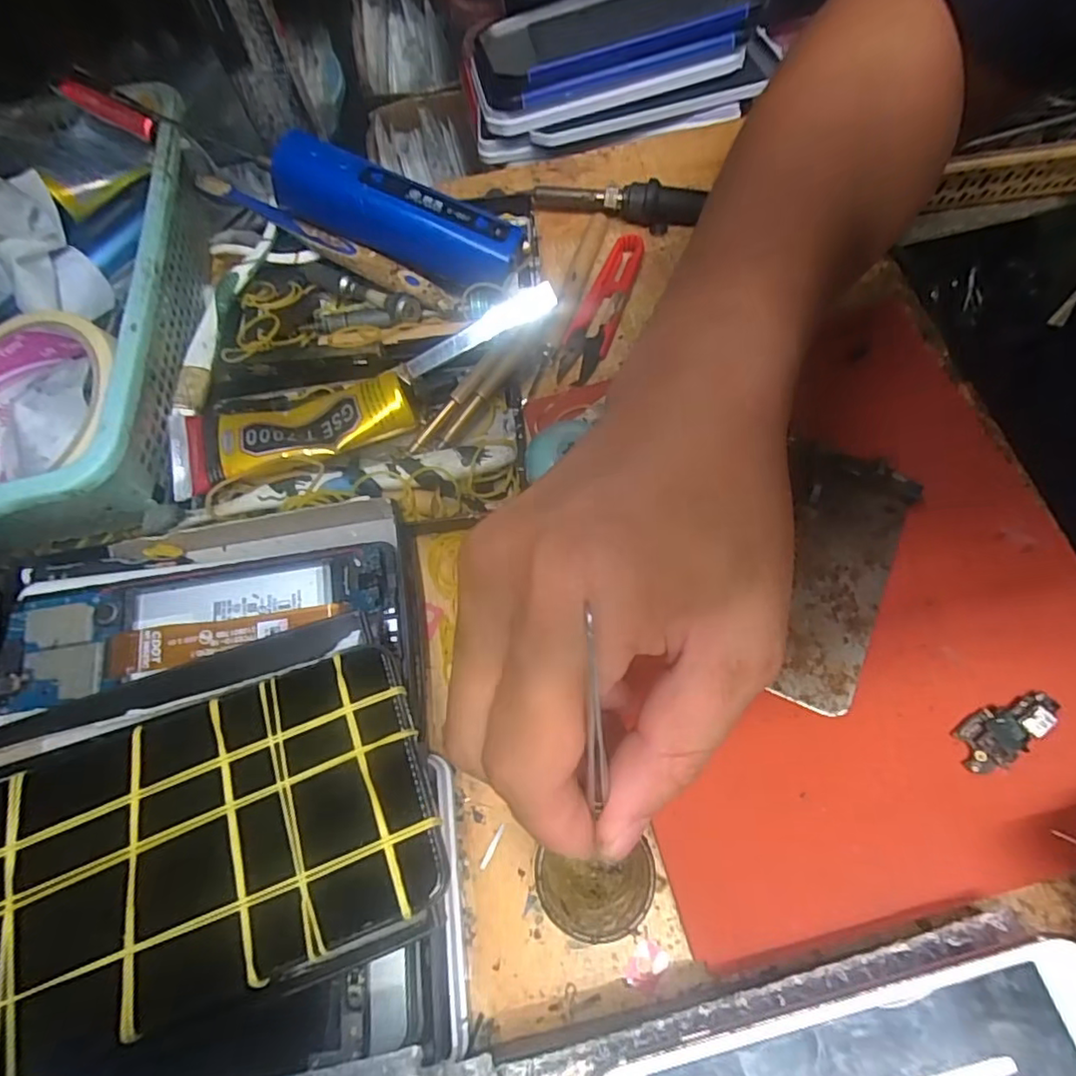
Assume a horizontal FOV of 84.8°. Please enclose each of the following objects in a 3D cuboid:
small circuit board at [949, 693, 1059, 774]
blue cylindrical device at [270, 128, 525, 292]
[{"bbox_3d":[0.178,0.072,0.224,0.042,0.004,0.018,-32,54,-5],"label":"small circuit board"},{"bbox_3d":[-0.074,-0.171,0.315,0.131,0.035,0.031,20,64,-4],"label":"blue cylindrical device"}]

